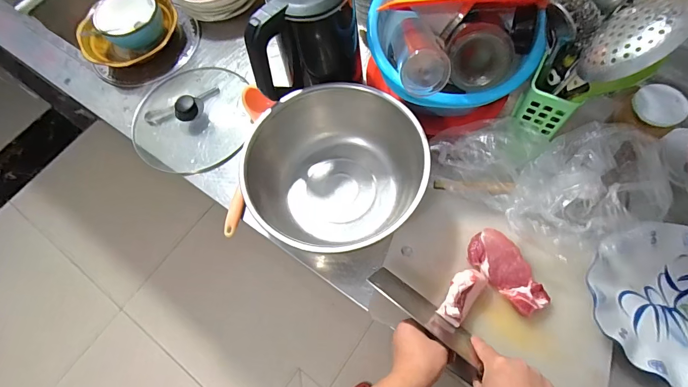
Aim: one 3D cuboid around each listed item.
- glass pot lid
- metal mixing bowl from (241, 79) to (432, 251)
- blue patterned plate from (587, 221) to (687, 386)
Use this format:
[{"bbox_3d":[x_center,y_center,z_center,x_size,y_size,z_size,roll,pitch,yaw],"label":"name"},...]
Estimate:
[{"bbox_3d":[-0.323,-0.163,0.738,0.232,0.061,0.259,-11,68,-3],"label":"glass pot lid"},{"bbox_3d":[-0.021,-0.037,0.602,0.270,0.132,0.255,-1,68,1],"label":"metal mixing bowl"},{"bbox_3d":[0.454,0.157,0.508,0.207,0.026,0.224,-1,68,1],"label":"blue patterned plate"}]

